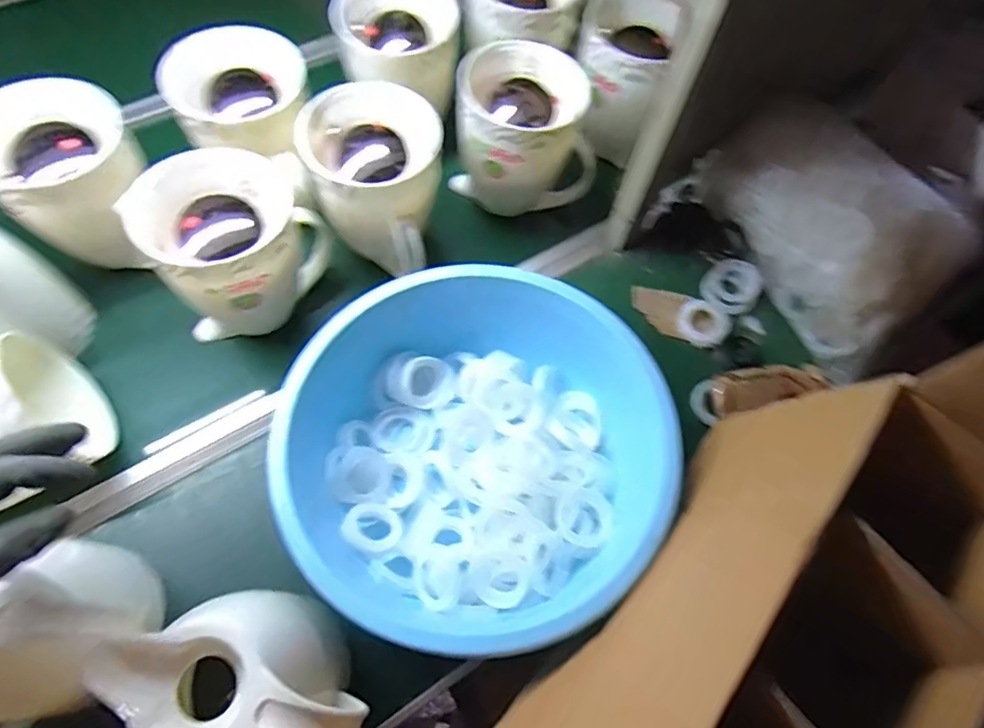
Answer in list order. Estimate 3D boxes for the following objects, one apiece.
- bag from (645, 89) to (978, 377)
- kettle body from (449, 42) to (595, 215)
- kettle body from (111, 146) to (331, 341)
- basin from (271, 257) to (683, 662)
[{"bbox_3d":[0.420,-0.185,0.744,0.216,0.148,0.328,-39,73,-19],"label":"bag"},{"bbox_3d":[0.024,-0.296,0.764,0.171,0.166,0.166,-30,70,-16],"label":"kettle body"},{"bbox_3d":[-0.279,-0.113,0.651,0.161,0.195,0.142,-10,65,-8],"label":"kettle body"},{"bbox_3d":[-0.018,0.091,0.592,0.362,0.143,0.331,1,64,-3],"label":"basin"}]

